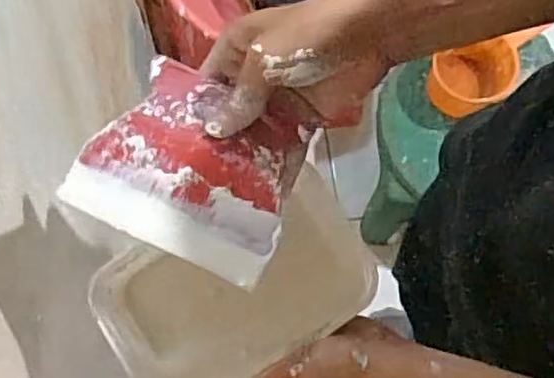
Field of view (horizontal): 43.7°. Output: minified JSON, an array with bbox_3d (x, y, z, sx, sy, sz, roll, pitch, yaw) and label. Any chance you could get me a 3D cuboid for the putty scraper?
[{"bbox_3d":[-0.045,-0.017,0.409,0.119,0.005,0.113,26,73,0],"label":"putty scraper"}]

